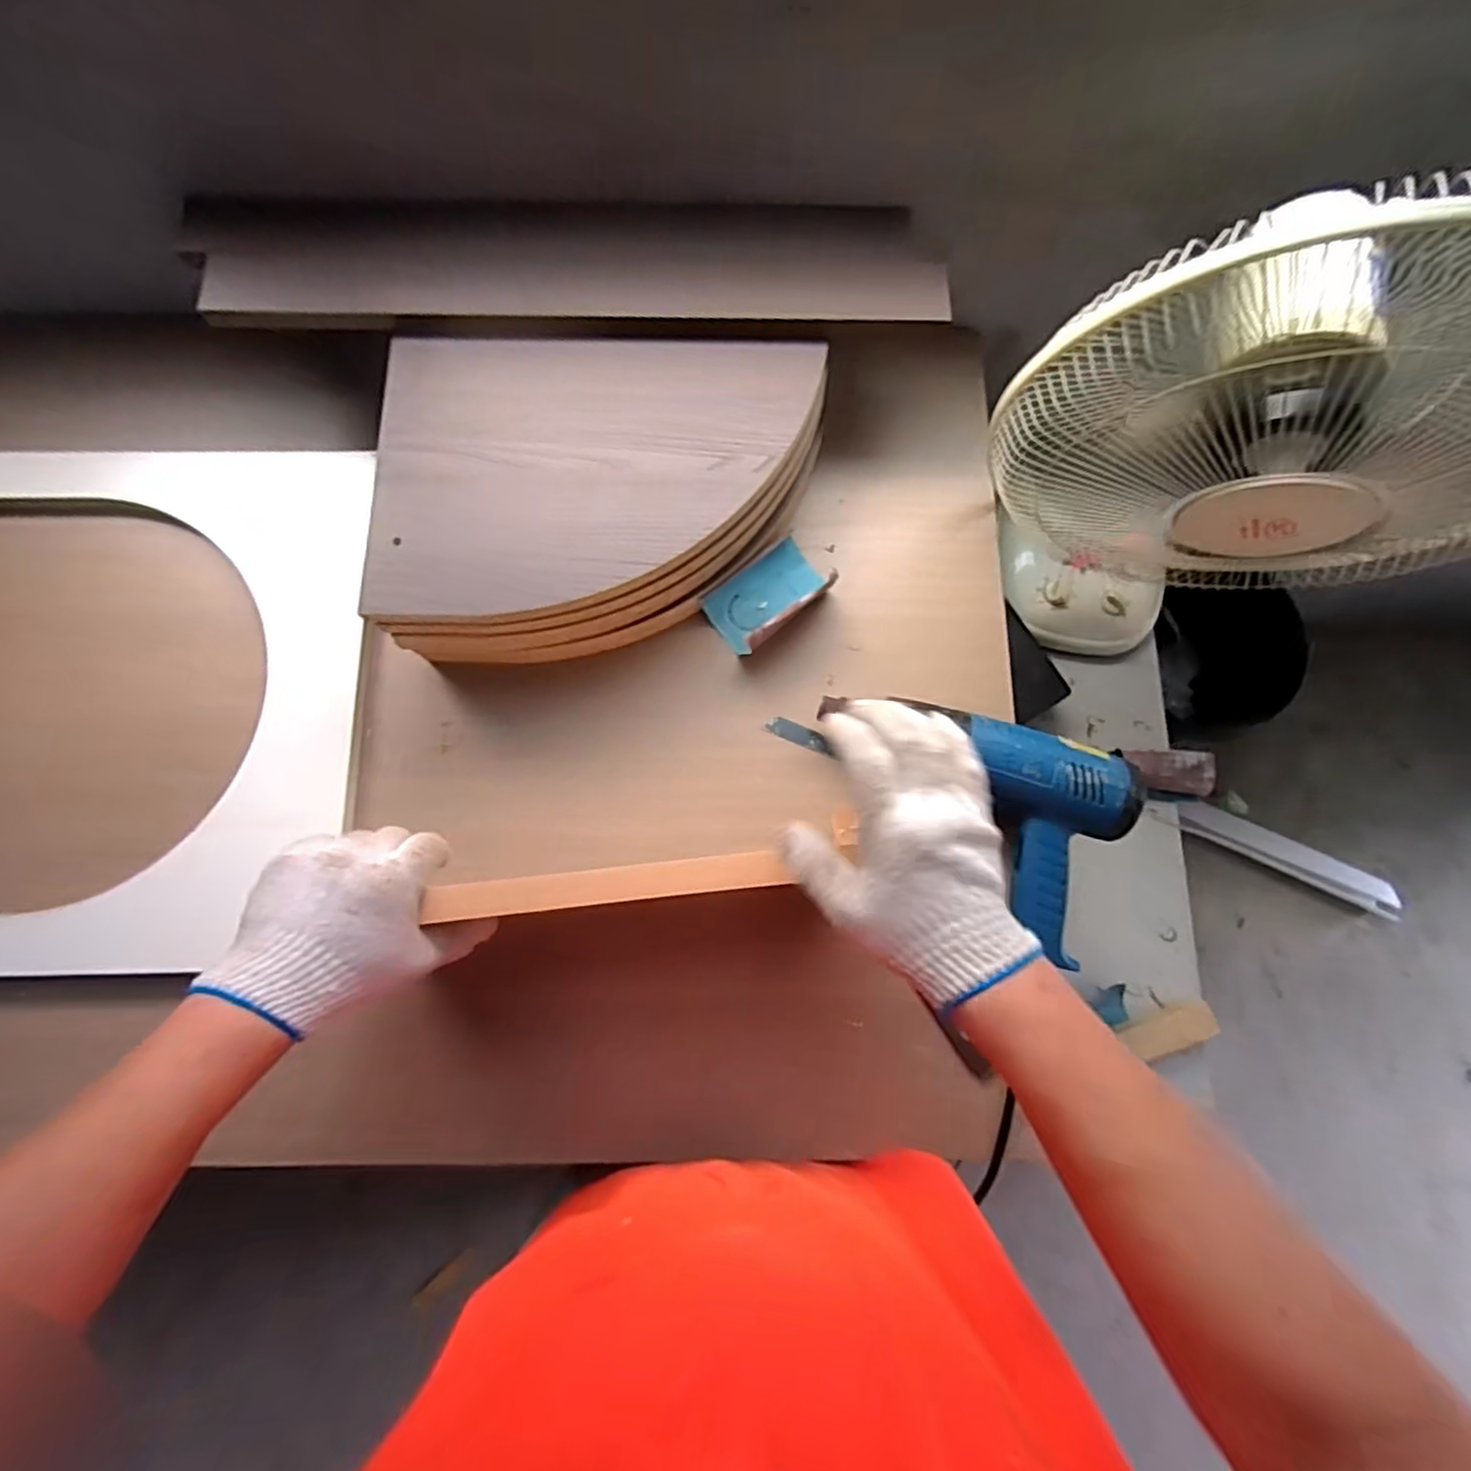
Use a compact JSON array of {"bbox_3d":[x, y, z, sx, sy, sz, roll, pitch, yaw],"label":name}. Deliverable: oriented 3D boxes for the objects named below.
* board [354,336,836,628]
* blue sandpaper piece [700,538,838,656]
[{"bbox_3d":[-0.114,-0.222,0.574,0.355,0.017,0.247,-1,77,-2],"label":"board"},{"bbox_3d":[0.033,-0.131,0.633,0.111,0.053,0.074,-37,80,-10],"label":"blue sandpaper piece"}]

